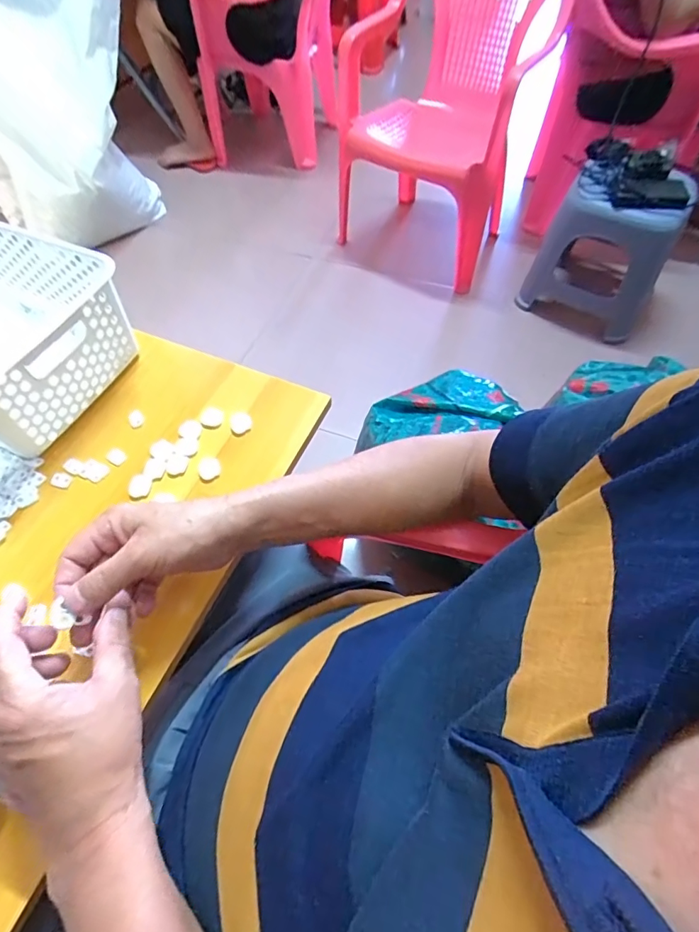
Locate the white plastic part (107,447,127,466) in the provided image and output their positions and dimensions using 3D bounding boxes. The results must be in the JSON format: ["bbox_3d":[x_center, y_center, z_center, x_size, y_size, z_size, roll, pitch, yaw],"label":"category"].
[{"bbox_3d":[-0.235,-0.010,0.480,0.017,0.005,0.015,27,63,17],"label":"white plastic part"}]

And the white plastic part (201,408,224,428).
[{"bbox_3d":[-0.145,-0.051,0.503,0.023,0.013,0.018,-21,60,-11],"label":"white plastic part"}]

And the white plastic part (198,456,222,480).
[{"bbox_3d":[-0.138,0.002,0.466,0.022,0.011,0.017,-26,61,-13],"label":"white plastic part"}]

